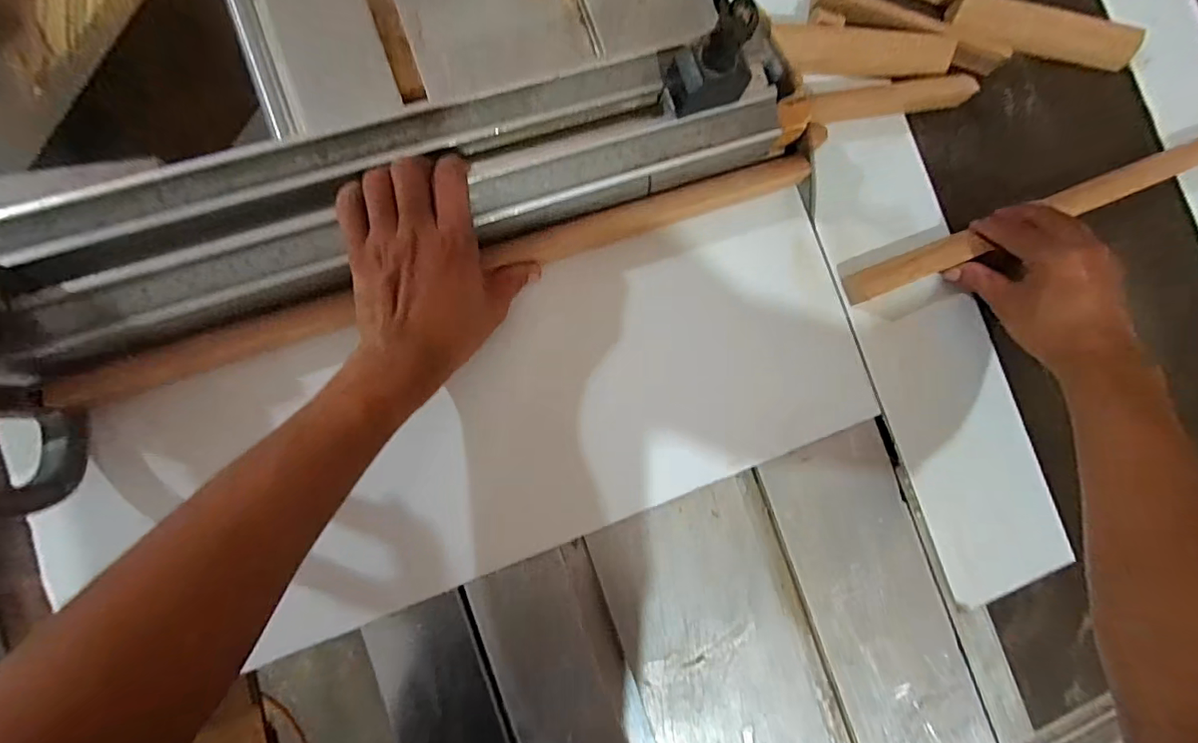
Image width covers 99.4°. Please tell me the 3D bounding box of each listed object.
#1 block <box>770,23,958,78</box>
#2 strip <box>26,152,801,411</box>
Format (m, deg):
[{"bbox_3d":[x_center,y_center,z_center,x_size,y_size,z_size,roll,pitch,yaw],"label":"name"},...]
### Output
[{"bbox_3d":[0.228,-0.278,0.444,0.156,0.018,0.036,3,120,-4],"label":"block"},{"bbox_3d":[-0.090,-0.076,0.368,0.555,0.033,0.023,-19,88,-8],"label":"strip"}]

